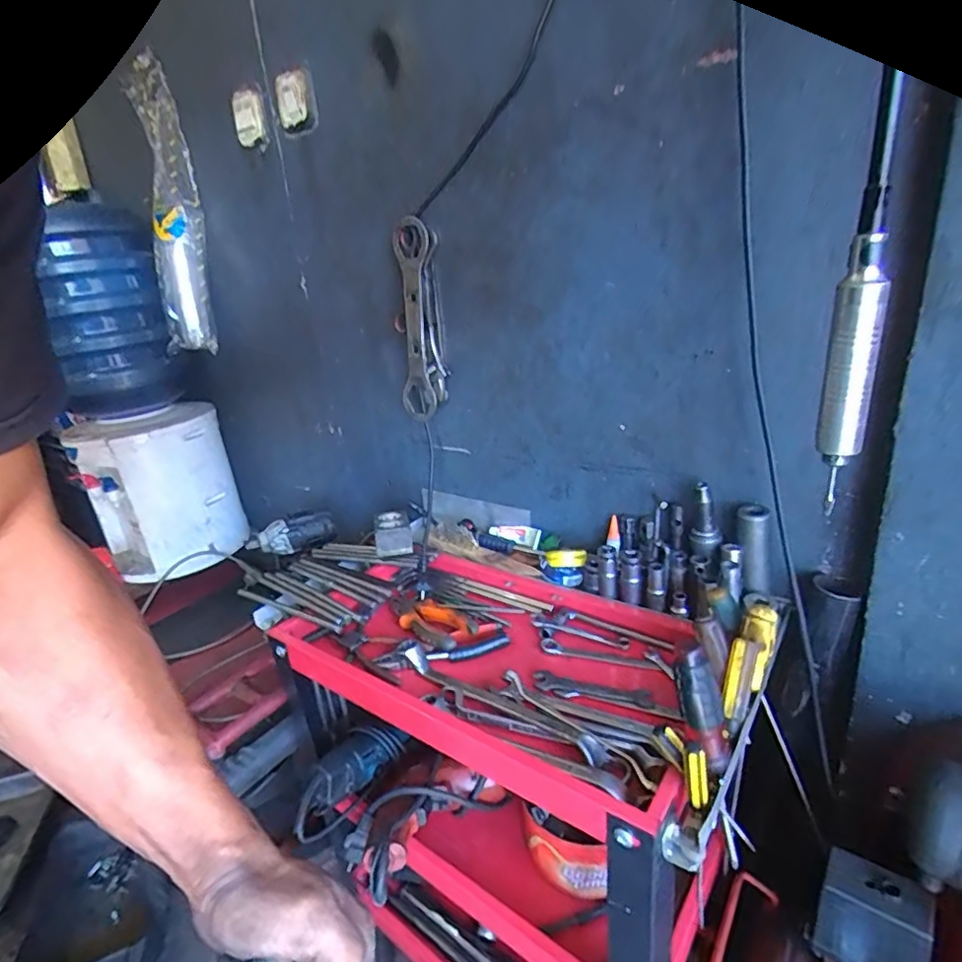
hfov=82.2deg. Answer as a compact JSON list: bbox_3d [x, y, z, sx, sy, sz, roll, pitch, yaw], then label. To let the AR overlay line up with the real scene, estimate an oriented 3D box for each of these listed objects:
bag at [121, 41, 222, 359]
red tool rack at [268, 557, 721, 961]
[{"bbox_3d":[-0.580,-0.492,1.034,0.114,0.469,0.112,-14,22,-20],"label":"bag"},{"bbox_3d":[0.008,0.393,0.717,0.521,0.478,0.265,9,26,35],"label":"red tool rack"}]

